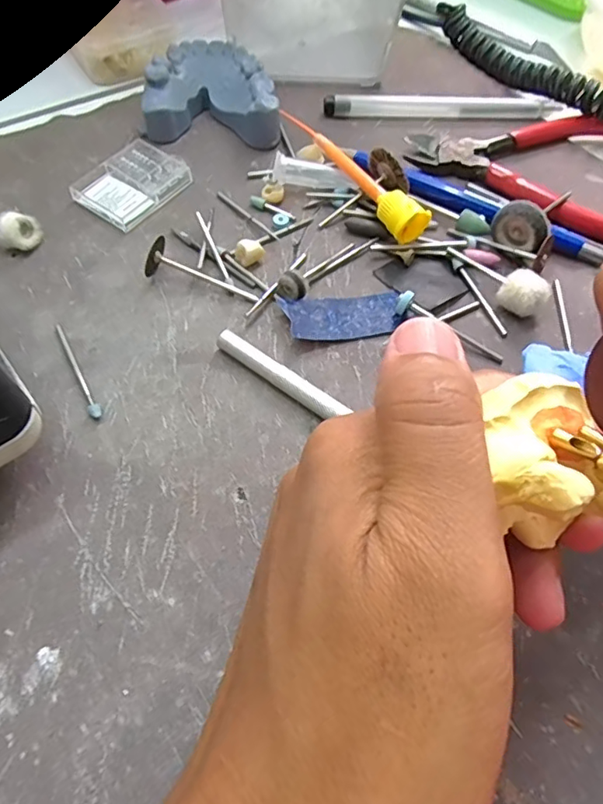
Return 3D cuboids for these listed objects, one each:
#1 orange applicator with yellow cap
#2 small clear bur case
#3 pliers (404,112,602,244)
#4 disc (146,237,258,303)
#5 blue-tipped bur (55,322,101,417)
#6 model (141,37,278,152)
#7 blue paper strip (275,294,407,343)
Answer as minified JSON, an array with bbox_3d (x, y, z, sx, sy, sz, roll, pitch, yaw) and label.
[{"bbox_3d":[0.022,-0.104,0.245,0.014,0.019,0.088,-33,68,-19],"label":"orange applicator with yellow cap"},{"bbox_3d":[-0.077,-0.102,0.247,0.038,0.007,0.048,33,64,14],"label":"small clear bur case"},{"bbox_3d":[0.105,-0.111,0.258,0.104,0.012,0.085,4,61,-2],"label":"pliers"},{"bbox_3d":[-0.041,-0.049,0.217,0.045,0.013,0.016,26,63,10],"label":"disc"},{"bbox_3d":[-0.083,-0.012,0.198,0.004,0.004,0.047,-27,66,-17],"label":"blue-tipped bur"},{"bbox_3d":[-0.041,-0.152,0.267,0.063,0.024,0.053,9,61,1],"label":"model"},{"bbox_3d":[0.017,-0.034,0.215,0.048,0.007,0.021,-8,62,-8],"label":"blue paper strip"}]

